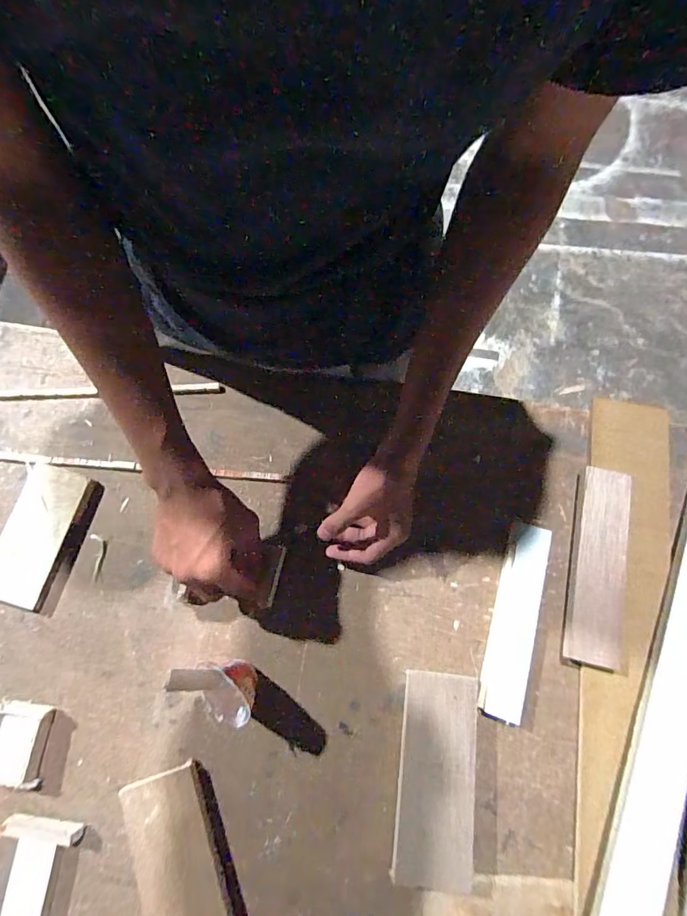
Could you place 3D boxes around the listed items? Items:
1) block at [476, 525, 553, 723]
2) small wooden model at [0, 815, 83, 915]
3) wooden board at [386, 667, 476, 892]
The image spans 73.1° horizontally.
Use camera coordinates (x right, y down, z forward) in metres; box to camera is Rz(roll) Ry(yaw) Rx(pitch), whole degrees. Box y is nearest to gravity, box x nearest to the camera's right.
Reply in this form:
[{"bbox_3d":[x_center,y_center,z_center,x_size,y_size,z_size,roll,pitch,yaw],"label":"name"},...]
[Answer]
[{"bbox_3d":[0.188,0.173,0.506,0.044,0.026,0.201,16,74,4],"label":"block"},{"bbox_3d":[-0.291,0.392,0.431,0.063,0.030,0.099,9,73,2],"label":"small wooden model"},{"bbox_3d":[0.090,0.306,0.450,0.071,0.012,0.173,5,69,9],"label":"wooden board"}]

